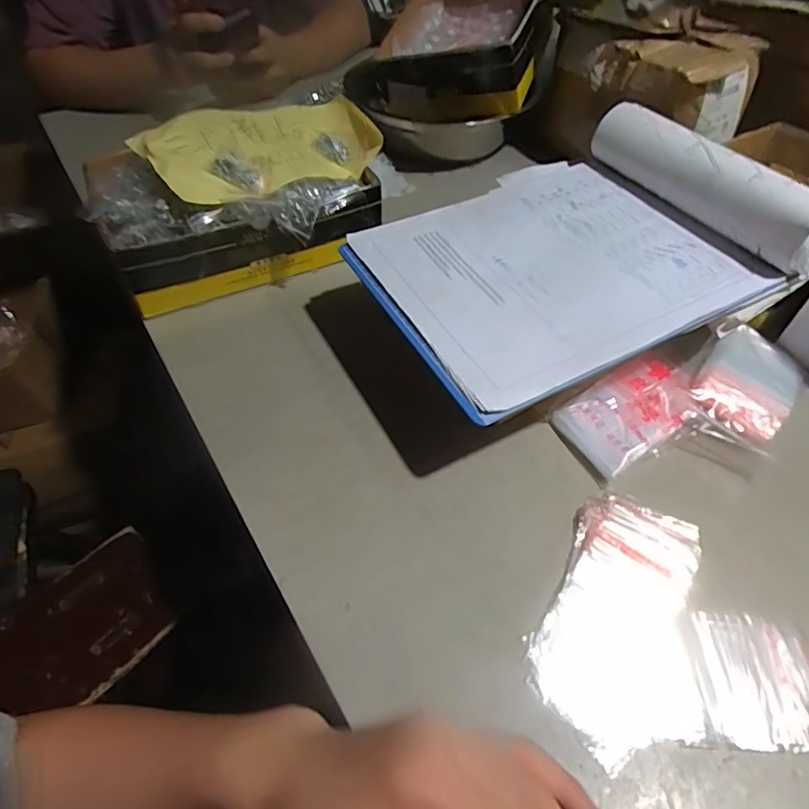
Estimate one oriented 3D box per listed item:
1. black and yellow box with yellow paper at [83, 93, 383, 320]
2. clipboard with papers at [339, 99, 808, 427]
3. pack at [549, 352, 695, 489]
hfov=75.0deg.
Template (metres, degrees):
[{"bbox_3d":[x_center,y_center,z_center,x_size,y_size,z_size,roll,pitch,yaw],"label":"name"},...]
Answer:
[{"bbox_3d":[-0.159,-0.204,0.530,0.274,0.118,0.210,-12,51,-9],"label":"black and yellow box with yellow paper"},{"bbox_3d":[0.125,-0.131,0.413,0.309,0.051,0.235,-26,54,-14],"label":"clipboard with papers"},{"bbox_3d":[0.175,0.008,0.412,0.113,0.021,0.068,-25,54,-20],"label":"pack"}]

